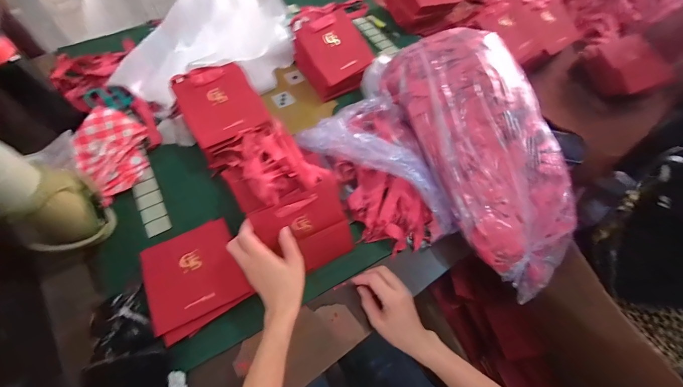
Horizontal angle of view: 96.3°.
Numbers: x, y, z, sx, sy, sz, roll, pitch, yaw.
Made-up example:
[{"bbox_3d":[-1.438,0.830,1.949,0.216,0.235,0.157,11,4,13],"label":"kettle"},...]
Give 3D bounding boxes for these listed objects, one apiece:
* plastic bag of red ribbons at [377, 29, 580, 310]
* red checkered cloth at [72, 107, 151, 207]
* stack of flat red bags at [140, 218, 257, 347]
[{"bbox_3d":[0.264,-0.086,0.559,0.219,0.112,0.504,-13,72,-11],"label":"plastic bag of red ribbons"},{"bbox_3d":[-0.452,-0.091,0.607,0.131,0.040,0.196,-38,68,-22],"label":"red checkered cloth"},{"bbox_3d":[-0.231,0.132,0.488,0.136,0.011,0.152,-20,75,-27],"label":"stack of flat red bags"}]

